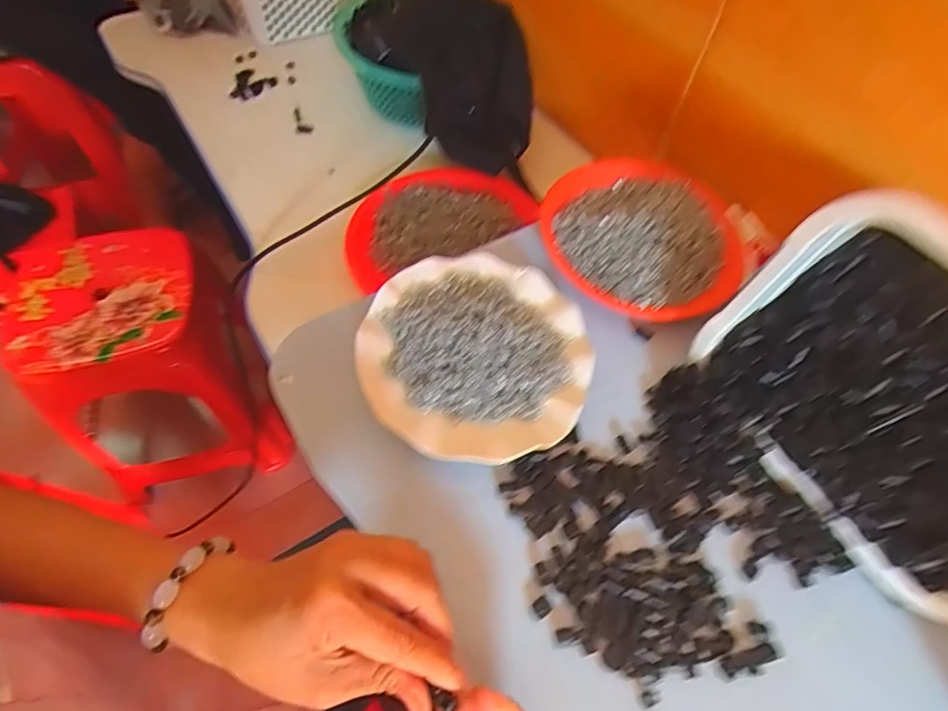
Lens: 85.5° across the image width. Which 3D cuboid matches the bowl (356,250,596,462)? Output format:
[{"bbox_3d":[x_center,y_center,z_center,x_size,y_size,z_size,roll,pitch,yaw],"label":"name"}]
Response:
[{"bbox_3d":[0.002,-0.001,0.425,0.180,0.037,0.179,1,59,-2],"label":"bowl"}]

